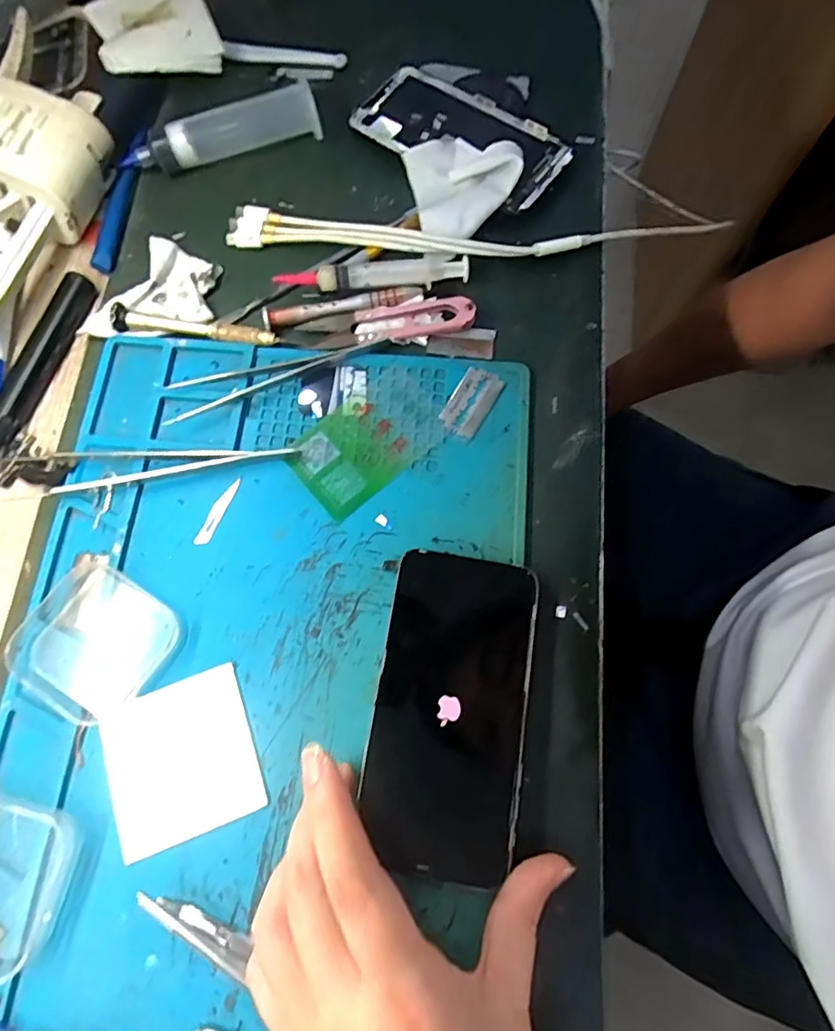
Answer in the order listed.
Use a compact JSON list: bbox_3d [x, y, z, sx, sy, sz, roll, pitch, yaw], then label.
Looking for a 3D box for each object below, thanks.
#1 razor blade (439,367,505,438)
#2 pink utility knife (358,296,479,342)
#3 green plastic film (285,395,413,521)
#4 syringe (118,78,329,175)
[{"bbox_3d":[0.031,-0.065,0.312,0.022,0.004,0.041,29,76,9],"label":"razor blade"},{"bbox_3d":[-0.002,-0.116,0.323,0.069,0.009,0.024,-9,73,-2],"label":"pink utility knife"},{"bbox_3d":[-0.038,-0.035,0.305,0.057,0.004,0.052,-40,76,-10],"label":"green plastic film"},{"bbox_3d":[-0.128,-0.248,0.359,0.126,0.031,0.026,-15,73,-3],"label":"syringe"}]

